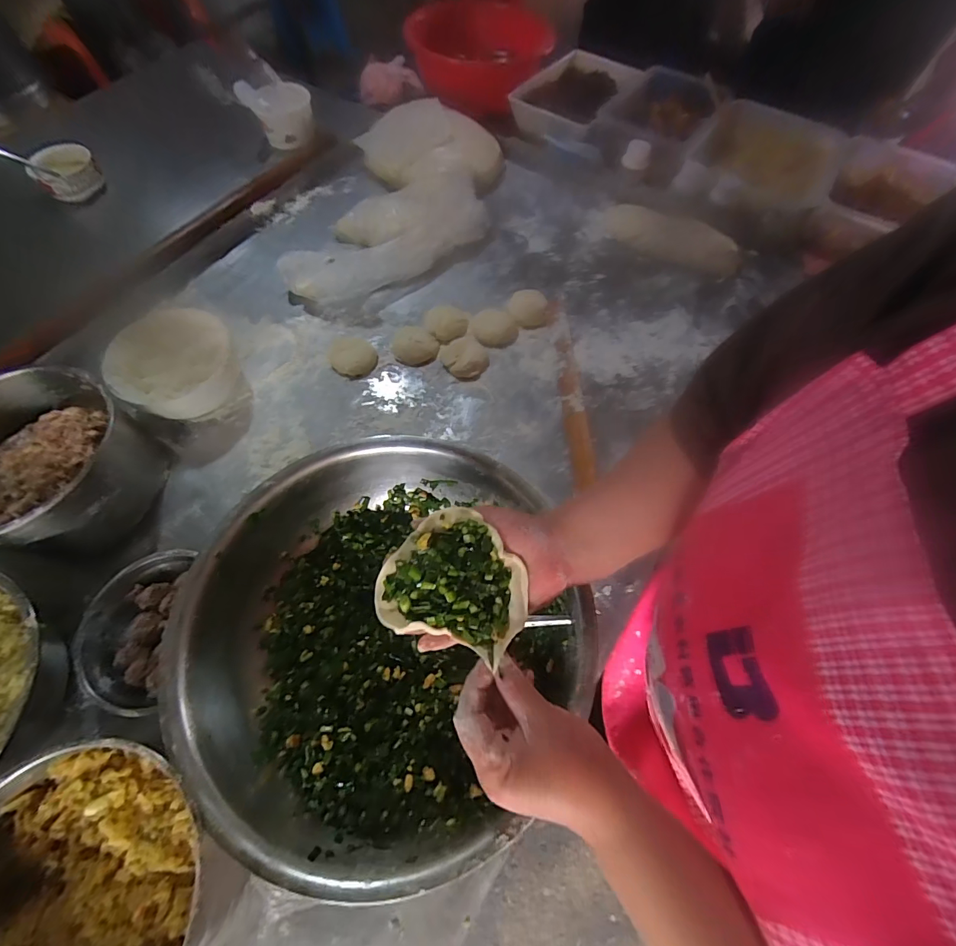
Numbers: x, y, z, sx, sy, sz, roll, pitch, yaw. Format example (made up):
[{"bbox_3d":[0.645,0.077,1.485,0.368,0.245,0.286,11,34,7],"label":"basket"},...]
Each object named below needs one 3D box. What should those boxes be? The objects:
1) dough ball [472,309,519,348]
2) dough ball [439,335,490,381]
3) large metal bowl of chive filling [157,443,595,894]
[{"bbox_3d":[0.027,-0.228,0.685,0.072,0.028,0.056,0,66,0],"label":"dough ball"},{"bbox_3d":[-0.021,-0.176,0.659,0.070,0.032,0.061,42,73,17],"label":"dough ball"},{"bbox_3d":[-0.091,0.155,0.458,0.357,0.121,0.377,0,66,0],"label":"large metal bowl of chive filling"}]

